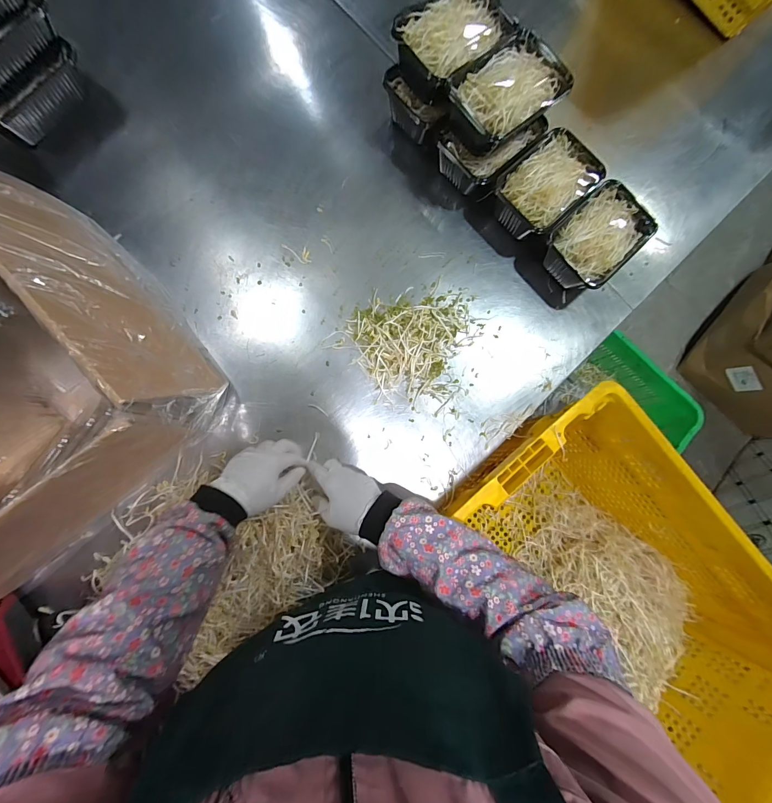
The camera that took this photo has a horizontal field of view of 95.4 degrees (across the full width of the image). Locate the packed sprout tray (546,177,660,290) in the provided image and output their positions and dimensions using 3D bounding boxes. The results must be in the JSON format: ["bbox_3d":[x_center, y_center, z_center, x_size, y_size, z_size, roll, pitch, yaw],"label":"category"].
[{"bbox_3d":[0.359,-0.278,0.607,0.121,0.067,0.185,45,81,2],"label":"packed sprout tray"}]

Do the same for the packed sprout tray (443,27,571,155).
[{"bbox_3d":[0.182,-0.467,0.542,0.179,0.067,0.123,-39,87,-9],"label":"packed sprout tray"}]

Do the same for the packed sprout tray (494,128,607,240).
[{"bbox_3d":[0.271,-0.366,0.608,0.124,0.067,0.181,43,81,2],"label":"packed sprout tray"}]

